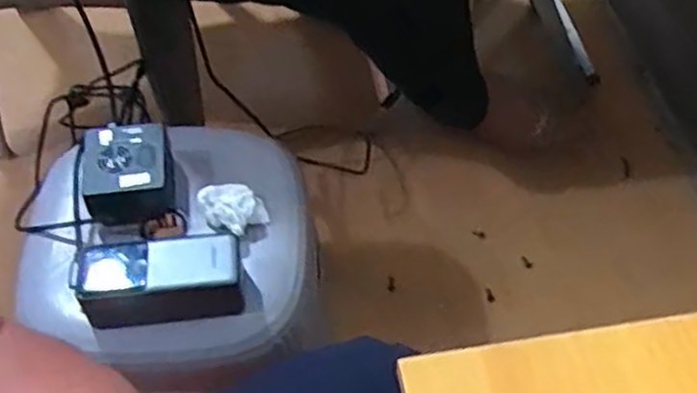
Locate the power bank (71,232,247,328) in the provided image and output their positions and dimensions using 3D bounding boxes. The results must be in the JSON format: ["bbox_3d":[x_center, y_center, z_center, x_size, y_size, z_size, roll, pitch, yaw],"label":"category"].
[{"bbox_3d":[-0.154,0.071,0.605,0.134,0.050,0.057,-7,55,-6],"label":"power bank"}]

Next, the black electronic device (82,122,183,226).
[{"bbox_3d":[-0.200,-0.025,0.671,0.080,0.061,0.080,-14,56,-11],"label":"black electronic device"}]

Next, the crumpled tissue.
[{"bbox_3d":[-0.105,0.010,0.665,0.048,0.034,0.047,35,61,21],"label":"crumpled tissue"}]

